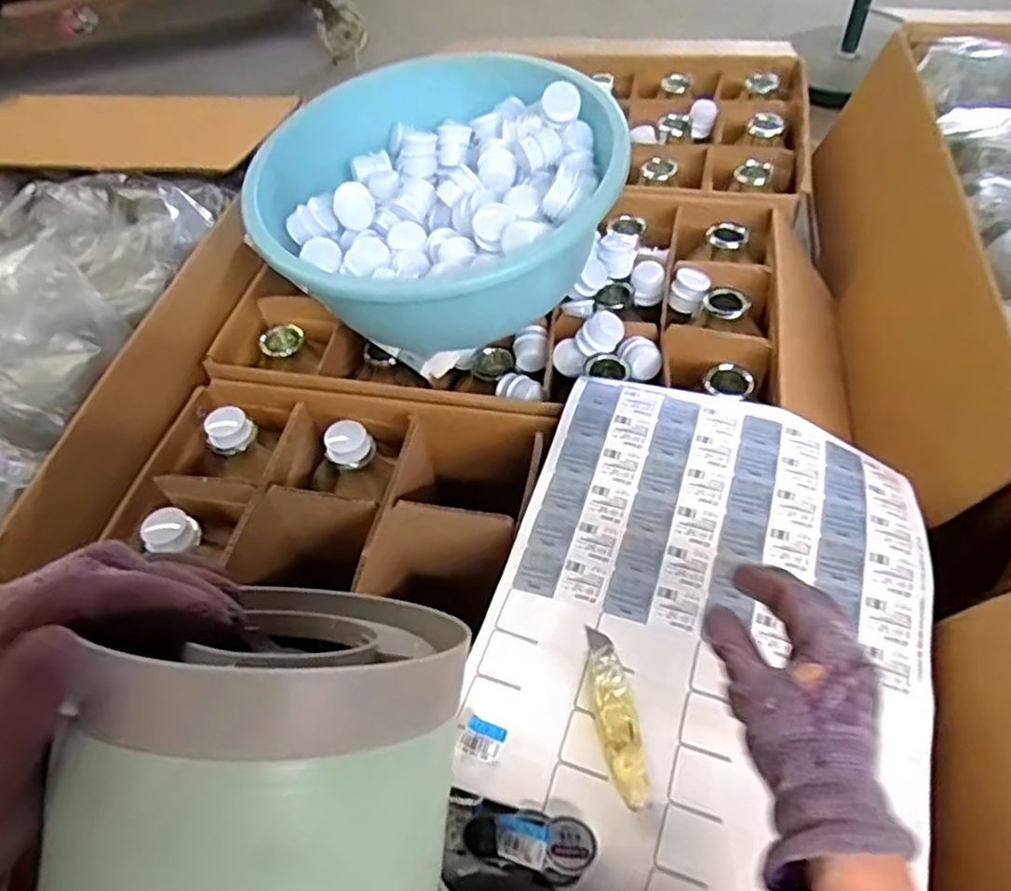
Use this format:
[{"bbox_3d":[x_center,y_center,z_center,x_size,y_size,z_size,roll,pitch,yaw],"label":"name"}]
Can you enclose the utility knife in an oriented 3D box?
[{"bbox_3d":[0.074,0.180,0.476,0.027,0.016,0.120,-5,53,1],"label":"utility knife"}]

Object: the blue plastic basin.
[{"bbox_3d":[-0.058,-0.254,0.728,0.346,0.147,0.343,-2,53,3],"label":"blue plastic basin"}]

